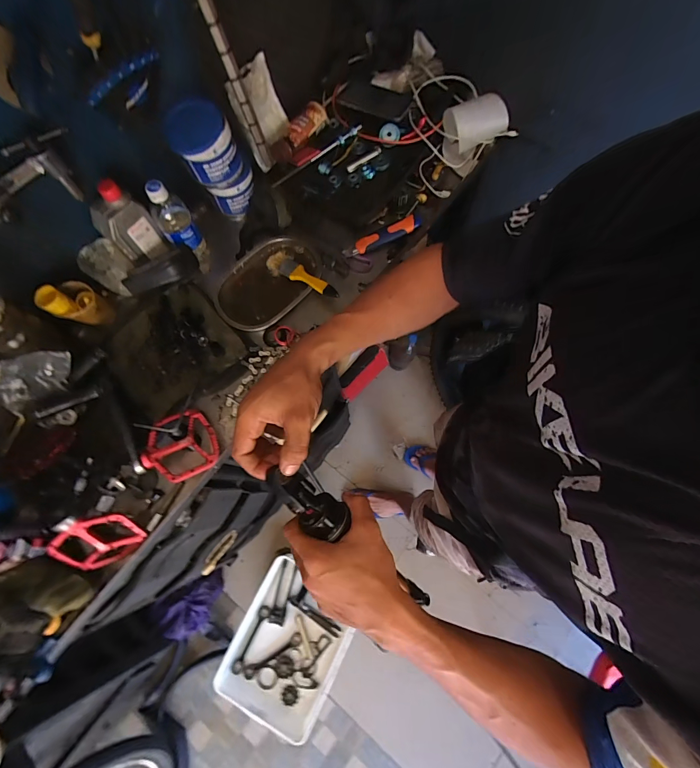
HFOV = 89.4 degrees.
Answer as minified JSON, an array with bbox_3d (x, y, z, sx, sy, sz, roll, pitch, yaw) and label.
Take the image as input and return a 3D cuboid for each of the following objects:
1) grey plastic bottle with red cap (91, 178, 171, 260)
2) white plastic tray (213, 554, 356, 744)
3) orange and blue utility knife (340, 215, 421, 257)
[{"bbox_3d":[-0.394,-0.275,0.635,0.089,0.153,0.056,-20,73,-4],"label":"grey plastic bottle with red cap"},{"bbox_3d":[-0.148,0.650,0.889,0.264,0.062,0.323,27,76,10],"label":"white plastic tray"},{"bbox_3d":[0.067,-0.295,0.710,0.169,0.032,0.027,-24,73,-5],"label":"orange and blue utility knife"}]

